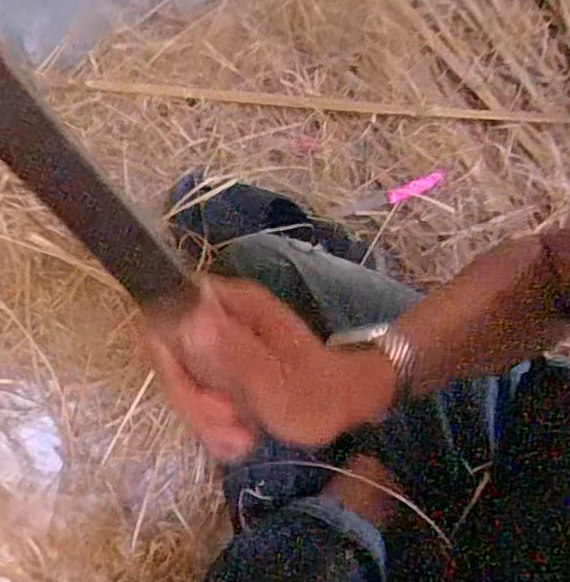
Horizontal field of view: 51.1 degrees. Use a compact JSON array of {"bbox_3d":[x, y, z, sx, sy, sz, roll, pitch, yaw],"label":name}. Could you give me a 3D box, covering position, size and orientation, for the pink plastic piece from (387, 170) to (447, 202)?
[{"bbox_3d":[0.184,-0.145,0.821,0.096,0.006,0.024,-24,67,-13],"label":"pink plastic piece"}]

